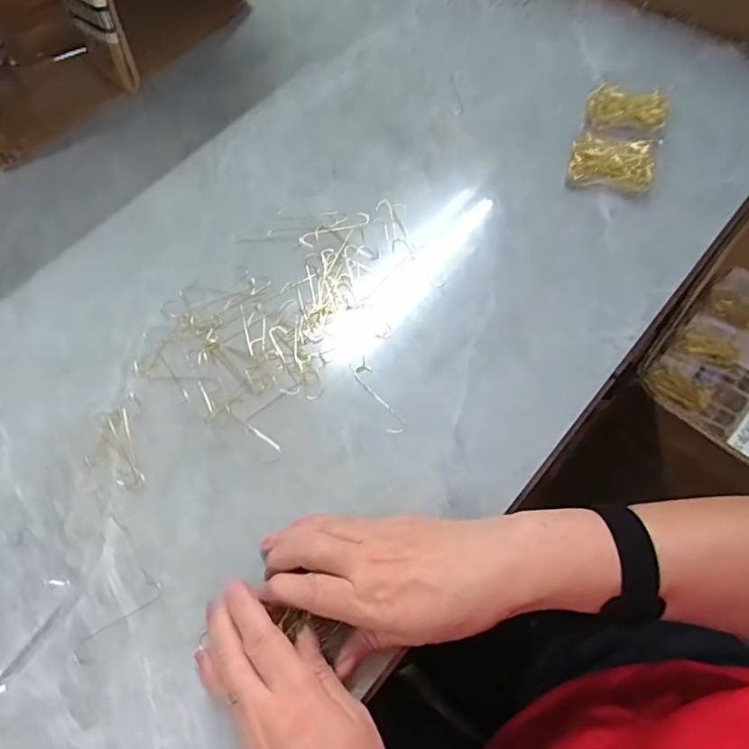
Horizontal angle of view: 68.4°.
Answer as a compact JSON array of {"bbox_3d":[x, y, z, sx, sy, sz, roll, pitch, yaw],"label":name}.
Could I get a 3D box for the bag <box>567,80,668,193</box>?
[{"bbox_3d":[0.226,-0.221,0.506,0.071,0.025,0.121,17,65,12],"label":"bag"}]

